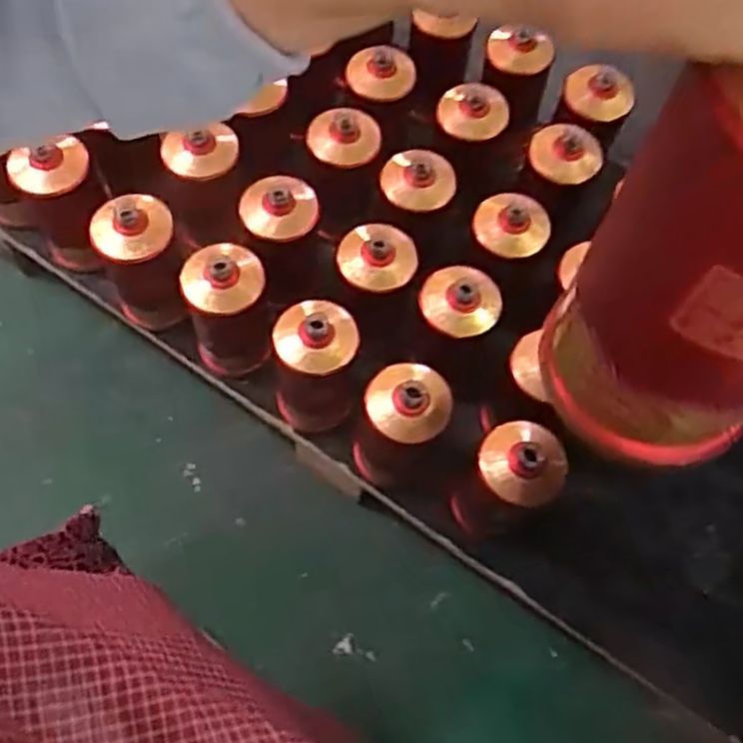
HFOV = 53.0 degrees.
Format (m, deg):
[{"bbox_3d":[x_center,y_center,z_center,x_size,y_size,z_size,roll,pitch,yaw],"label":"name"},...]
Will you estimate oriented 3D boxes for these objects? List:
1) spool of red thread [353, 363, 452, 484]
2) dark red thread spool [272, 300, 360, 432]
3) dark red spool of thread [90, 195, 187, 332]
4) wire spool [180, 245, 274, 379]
[{"bbox_3d":[0.030,0.058,0.811,0.092,0.179,0.077,4,67,0],"label":"spool of red thread"},{"bbox_3d":[-0.063,-0.003,0.836,0.086,0.182,0.086,0,67,-1],"label":"dark red thread spool"},{"bbox_3d":[-0.272,-0.132,0.881,0.094,0.183,0.086,0,67,-1],"label":"dark red spool of thread"},{"bbox_3d":[-0.164,-0.068,0.859,0.084,0.181,0.086,0,67,-1],"label":"wire spool"}]

